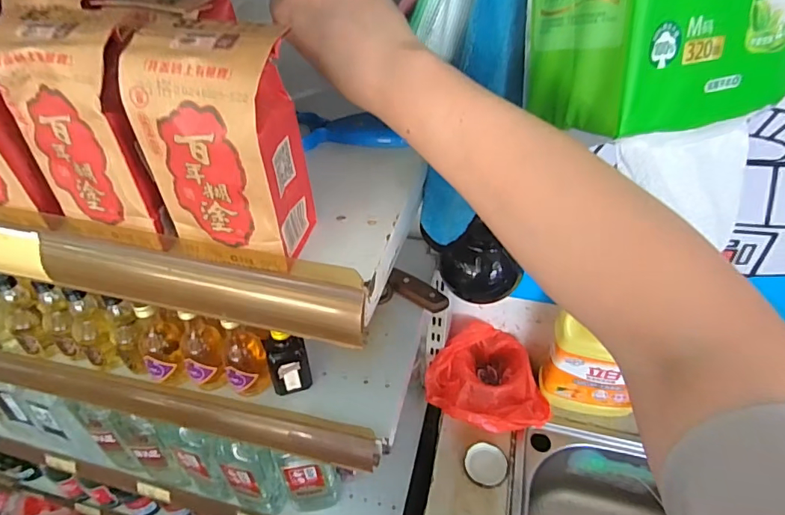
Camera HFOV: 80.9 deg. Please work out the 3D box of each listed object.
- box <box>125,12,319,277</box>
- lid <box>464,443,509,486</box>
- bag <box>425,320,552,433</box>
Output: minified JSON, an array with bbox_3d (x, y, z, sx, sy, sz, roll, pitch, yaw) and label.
[{"bbox_3d":[-0.087,-0.054,0.241,0.068,0.113,0.048,6,44,9],"label":"box"},{"bbox_3d":[0.138,0.304,0.676,0.060,0.006,0.063,-1,44,1],"label":"lid"},{"bbox_3d":[0.153,0.196,0.709,0.157,0.072,0.169,-29,50,-25],"label":"bag"}]

